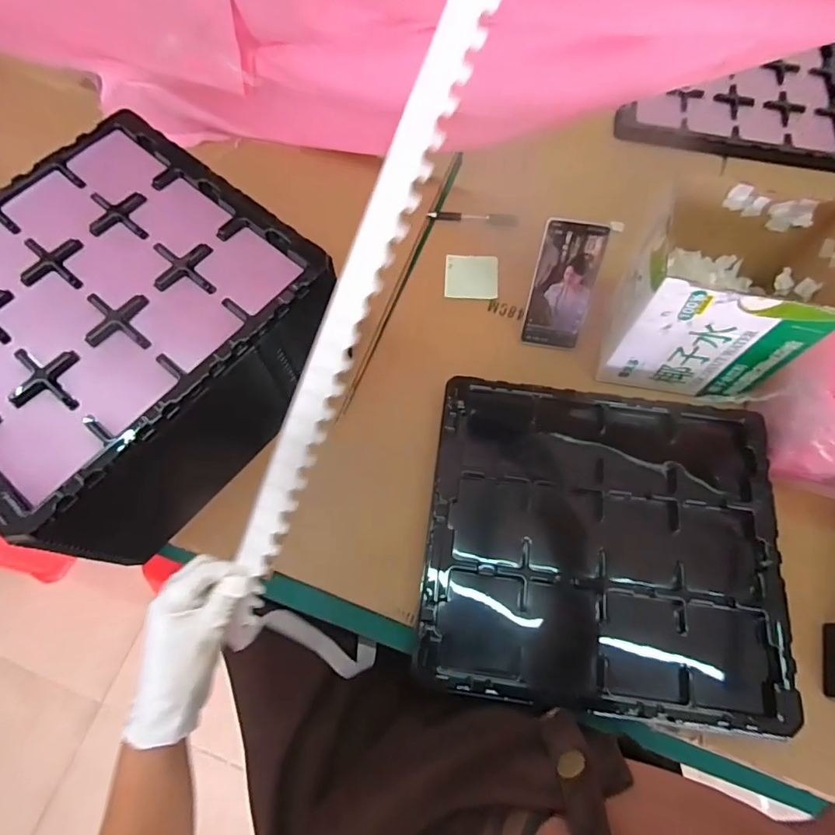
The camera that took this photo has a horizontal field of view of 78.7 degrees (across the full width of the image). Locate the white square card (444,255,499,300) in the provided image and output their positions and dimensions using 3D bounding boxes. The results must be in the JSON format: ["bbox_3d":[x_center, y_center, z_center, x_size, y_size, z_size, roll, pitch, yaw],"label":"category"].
[{"bbox_3d":[0.080,-0.207,0.748,0.076,0.007,0.073,5,69,1],"label":"white square card"}]

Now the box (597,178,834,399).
[{"bbox_3d":[0.342,-0.141,0.598,0.195,0.188,0.157,9,69,2],"label":"box"}]

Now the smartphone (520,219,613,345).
[{"bbox_3d":[0.186,-0.166,0.654,0.074,0.164,0.015,7,36,2],"label":"smartphone"}]

